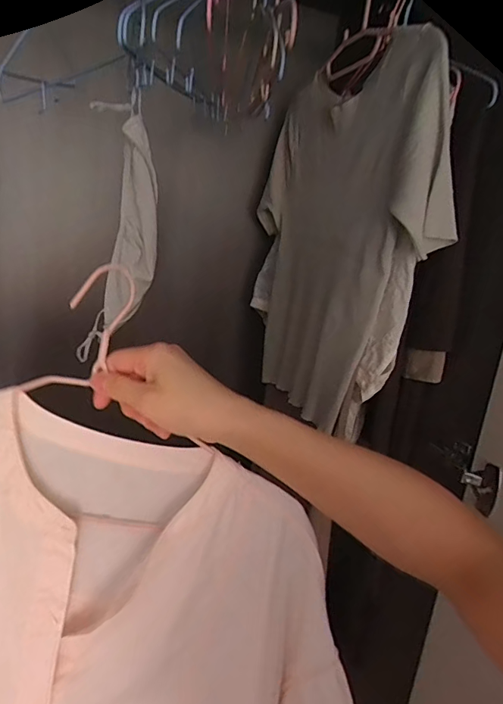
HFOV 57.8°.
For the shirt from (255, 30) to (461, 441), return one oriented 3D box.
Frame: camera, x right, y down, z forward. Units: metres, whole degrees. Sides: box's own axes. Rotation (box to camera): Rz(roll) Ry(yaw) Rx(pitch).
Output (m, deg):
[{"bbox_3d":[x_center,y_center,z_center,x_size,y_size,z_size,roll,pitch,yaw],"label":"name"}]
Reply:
[{"bbox_3d":[0.132,-0.170,0.761,0.085,0.509,0.473,0,16,-20],"label":"shirt"}]

